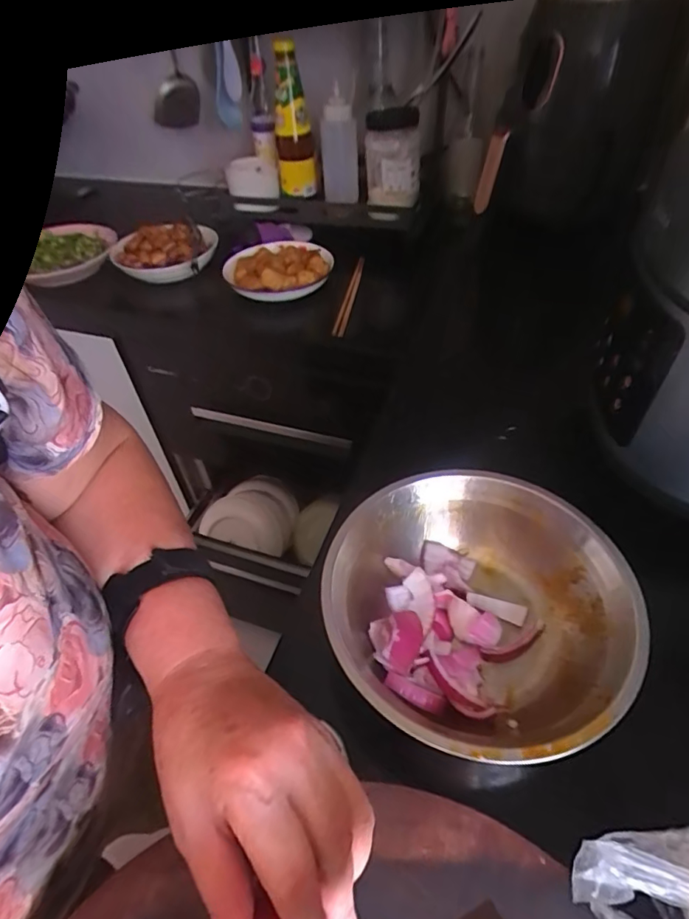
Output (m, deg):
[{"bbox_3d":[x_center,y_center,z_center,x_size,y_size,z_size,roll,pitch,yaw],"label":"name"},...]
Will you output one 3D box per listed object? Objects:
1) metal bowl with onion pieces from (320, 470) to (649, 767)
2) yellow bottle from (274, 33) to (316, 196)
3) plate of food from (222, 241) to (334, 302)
[{"bbox_3d":[0.091,0.109,0.357,0.197,0.073,0.197,-2,46,2],"label":"metal bowl with onion pieces"},{"bbox_3d":[-0.091,-0.589,0.871,0.066,0.220,0.081,-8,46,-4],"label":"yellow bottle"},{"bbox_3d":[-0.115,-0.336,0.872,0.182,0.039,0.157,0,46,3],"label":"plate of food"}]

